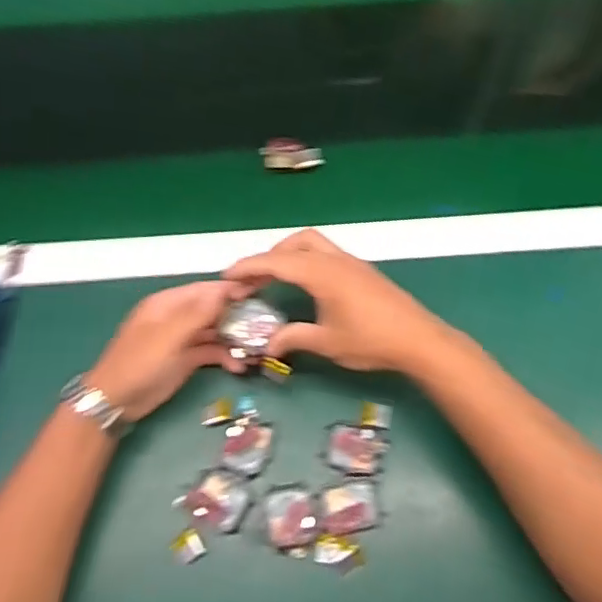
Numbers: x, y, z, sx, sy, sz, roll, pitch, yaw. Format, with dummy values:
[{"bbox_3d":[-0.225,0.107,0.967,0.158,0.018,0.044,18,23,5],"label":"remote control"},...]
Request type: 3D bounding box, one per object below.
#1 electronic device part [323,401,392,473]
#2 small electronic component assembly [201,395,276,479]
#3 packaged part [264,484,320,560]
[{"bbox_3d":[0.046,0.109,0.465,0.047,0.009,0.054,8,65,5],"label":"electronic device part"},{"bbox_3d":[-0.047,0.108,0.467,0.047,0.013,0.063,-23,67,-10],"label":"small electronic component assembly"},{"bbox_3d":[-0.006,0.165,0.440,0.039,0.010,0.050,-6,65,-2],"label":"packaged part"}]

